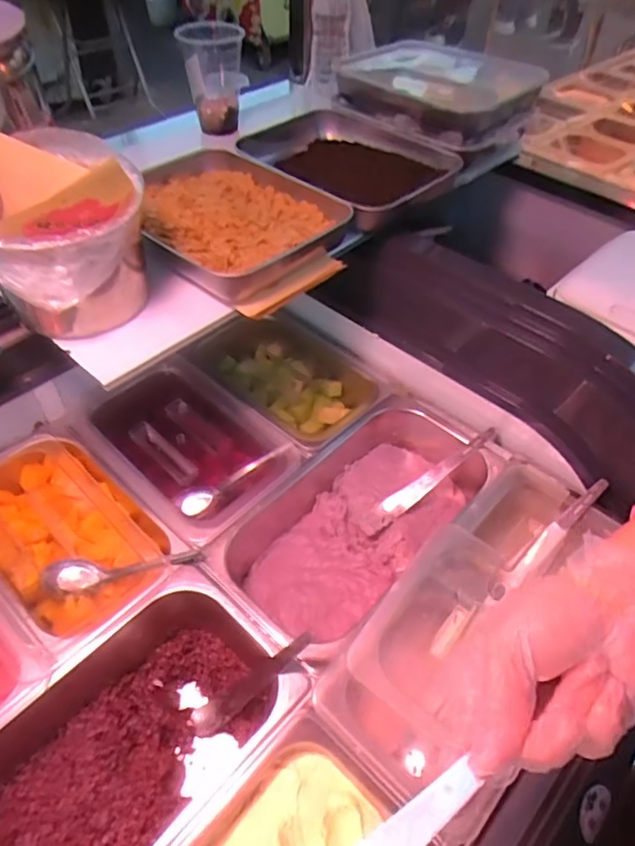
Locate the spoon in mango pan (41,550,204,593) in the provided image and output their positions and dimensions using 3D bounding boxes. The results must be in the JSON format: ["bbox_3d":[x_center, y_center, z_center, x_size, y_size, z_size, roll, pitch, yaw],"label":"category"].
[{"bbox_3d":[-0.195,0.149,0.591,0.163,0.028,0.030,-8,45,8],"label":"spoon in mango pan"}]

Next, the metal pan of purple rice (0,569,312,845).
[{"bbox_3d":[-0.180,0.301,0.496,0.177,0.104,0.325,34,53,27],"label":"metal pan of purple rice"}]

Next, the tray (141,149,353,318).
[{"bbox_3d":[-0.103,-0.221,0.645,0.261,0.049,0.188,33,53,26],"label":"tray"}]

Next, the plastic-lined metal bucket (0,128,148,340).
[{"bbox_3d":[-0.224,-0.163,0.533,0.133,0.135,0.140,-1,46,-3],"label":"plastic-lined metal bucket"}]

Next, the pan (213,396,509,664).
[{"bbox_3d":[0.052,0.103,0.655,0.184,0.090,0.346,35,54,28],"label":"pan"}]

